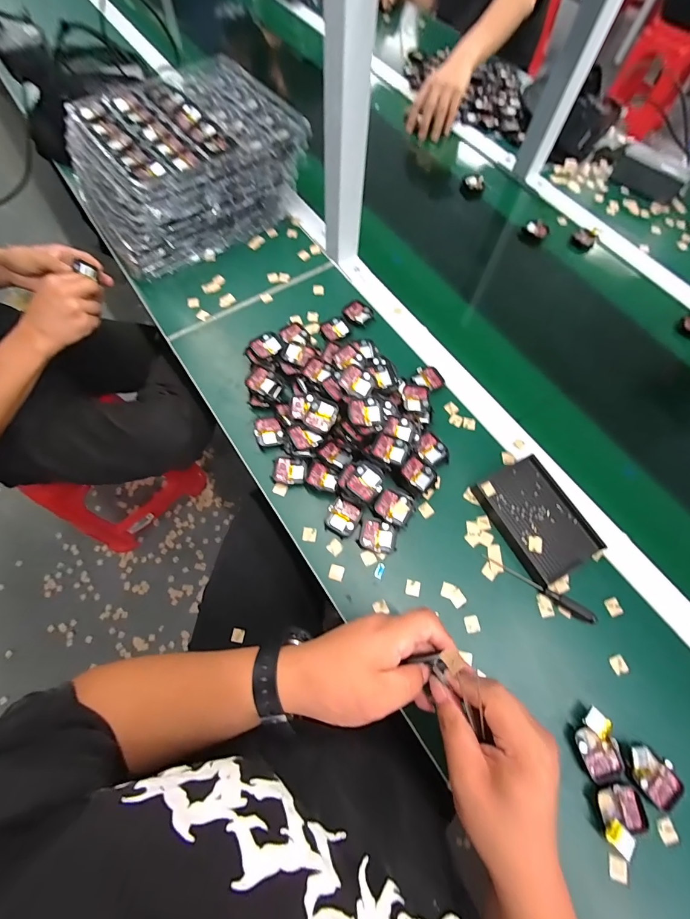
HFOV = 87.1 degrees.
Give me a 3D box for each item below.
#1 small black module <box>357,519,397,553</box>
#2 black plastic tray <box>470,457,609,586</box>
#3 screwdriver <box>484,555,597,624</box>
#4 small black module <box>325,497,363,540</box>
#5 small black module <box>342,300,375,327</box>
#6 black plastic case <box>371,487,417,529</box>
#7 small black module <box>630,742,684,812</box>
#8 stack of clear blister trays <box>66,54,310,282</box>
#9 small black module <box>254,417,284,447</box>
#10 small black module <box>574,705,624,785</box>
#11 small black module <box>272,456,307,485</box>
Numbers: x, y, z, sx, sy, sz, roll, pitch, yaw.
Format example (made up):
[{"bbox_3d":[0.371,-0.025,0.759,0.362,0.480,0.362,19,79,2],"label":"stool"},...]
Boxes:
[{"bbox_3d":[0.039,0.092,0.430,0.043,0.008,0.035,14,68,3],"label":"small black module"},{"bbox_3d":[0.233,0.070,0.440,0.088,0.020,0.132,-26,71,-13],"label":"black plastic tray"},{"bbox_3d":[0.223,0.145,0.417,0.129,0.014,0.013,33,70,10],"label":"screwdriver"},{"bbox_3d":[-0.002,0.071,0.443,0.038,0.009,0.043,27,69,8],"label":"small black module"},{"bbox_3d":[0.021,-0.228,0.565,0.043,0.008,0.041,39,71,12],"label":"small black module"},{"bbox_3d":[0.060,0.058,0.442,0.044,0.018,0.042,31,70,11],"label":"black plastic case"},{"bbox_3d":[0.296,0.302,0.348,0.056,0.013,0.039,43,72,14],"label":"small black module"},{"bbox_3d":[-0.263,-0.493,0.607,0.339,0.127,0.274,-33,73,-15],"label":"stack of clear blister trays"},{"bbox_3d":[-0.100,-0.040,0.480,0.035,0.012,0.044,-8,68,-6],"label":"small black module"},{"bbox_3d":[0.248,0.282,0.359,0.036,0.021,0.058,-8,68,-6],"label":"small black module"},{"bbox_3d":[-0.070,0.014,0.464,0.041,0.011,0.035,10,68,1],"label":"small black module"}]

